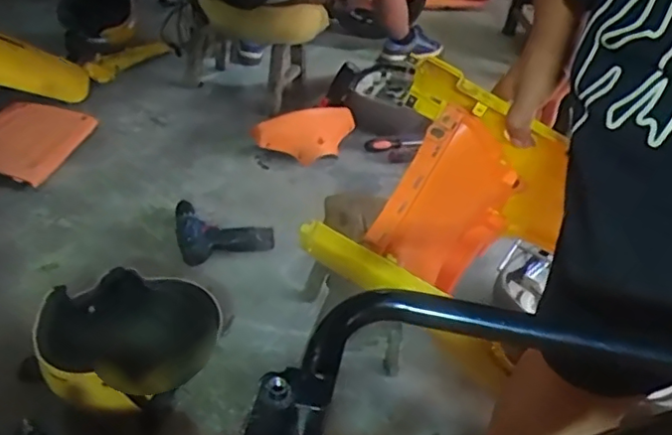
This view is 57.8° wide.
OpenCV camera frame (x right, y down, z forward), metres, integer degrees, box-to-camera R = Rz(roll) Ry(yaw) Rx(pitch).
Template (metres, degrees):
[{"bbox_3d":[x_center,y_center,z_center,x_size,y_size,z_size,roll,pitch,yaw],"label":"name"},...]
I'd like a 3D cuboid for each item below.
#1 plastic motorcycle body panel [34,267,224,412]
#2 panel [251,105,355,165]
[{"bbox_3d":[-0.303,0.189,0.941,0.168,0.162,0.295,24,39,22],"label":"plastic motorcycle body panel"},{"bbox_3d":[-0.069,-0.218,1.619,0.284,0.035,0.144,-14,77,-33],"label":"panel"}]

